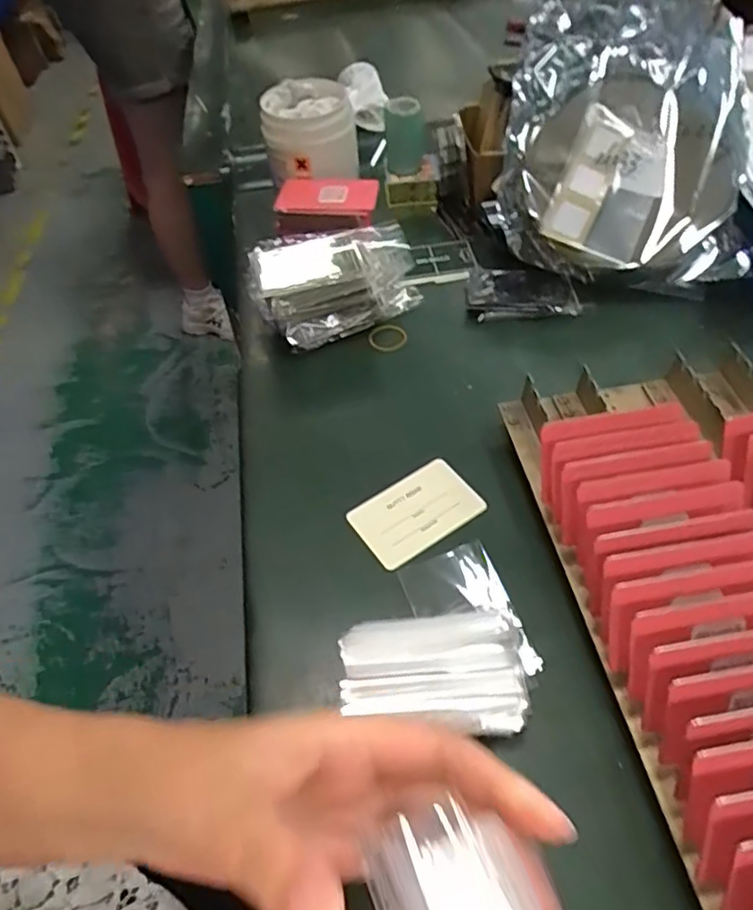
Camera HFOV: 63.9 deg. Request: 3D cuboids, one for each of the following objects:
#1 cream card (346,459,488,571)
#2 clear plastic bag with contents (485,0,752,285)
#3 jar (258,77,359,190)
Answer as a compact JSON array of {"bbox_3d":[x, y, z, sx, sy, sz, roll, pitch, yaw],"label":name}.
[{"bbox_3d":[0.028,0.039,0.419,0.084,0.004,0.054,-30,55,-17],"label":"cream card"},{"bbox_3d":[0.209,-0.290,0.528,0.204,0.055,0.273,-1,86,10],"label":"clear plastic bag with contents"},{"bbox_3d":[-0.070,-0.332,0.644,0.093,0.093,0.097,-10,52,-3],"label":"jar"}]

